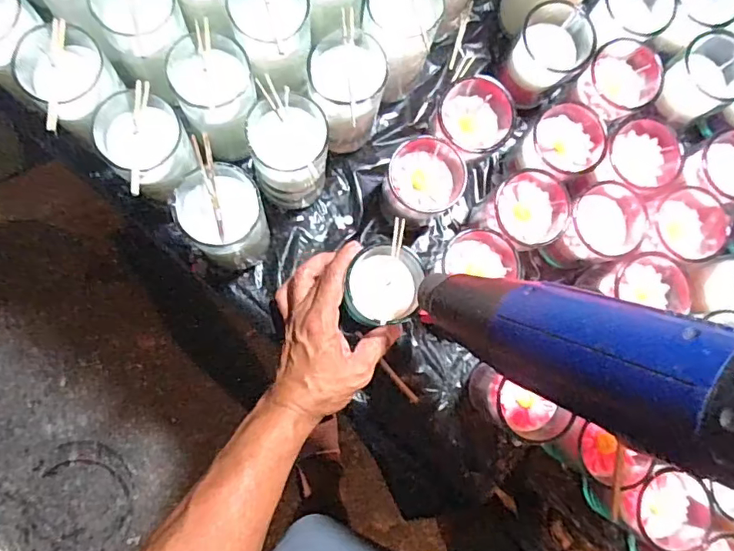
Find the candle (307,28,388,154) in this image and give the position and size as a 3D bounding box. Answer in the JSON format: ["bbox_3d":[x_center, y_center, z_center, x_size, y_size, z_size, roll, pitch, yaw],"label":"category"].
[{"bbox_3d":[-0.020,-0.165,0.489,0.065,0.120,0.061,-8,85,-7],"label":"candle"}]

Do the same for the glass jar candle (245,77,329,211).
[{"bbox_3d":[-0.070,-0.106,0.481,0.065,0.134,0.079,6,83,-6],"label":"glass jar candle"}]

